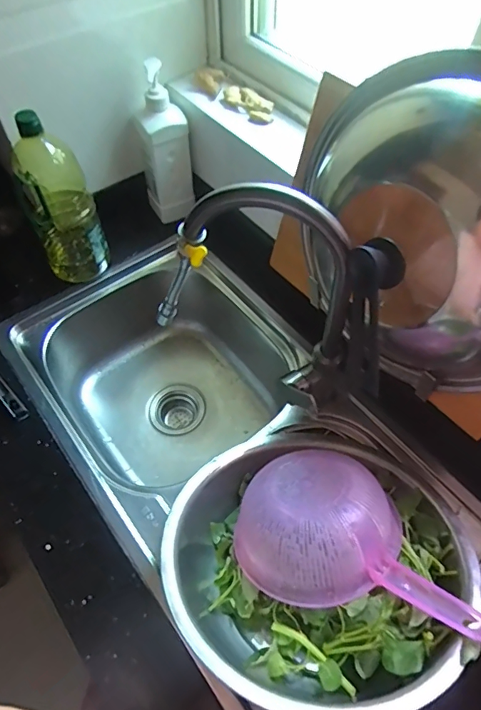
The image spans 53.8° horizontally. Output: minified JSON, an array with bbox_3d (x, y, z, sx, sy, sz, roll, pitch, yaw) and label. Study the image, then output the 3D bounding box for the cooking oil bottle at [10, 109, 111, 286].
[{"bbox_3d":[-0.306,-0.248,0.808,0.107,0.280,0.088,-24,59,-15],"label":"cooking oil bottle"}]

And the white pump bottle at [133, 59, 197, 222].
[{"bbox_3d":[-0.142,-0.389,0.873,0.089,0.258,0.090,-15,58,-9],"label":"white pump bottle"}]

